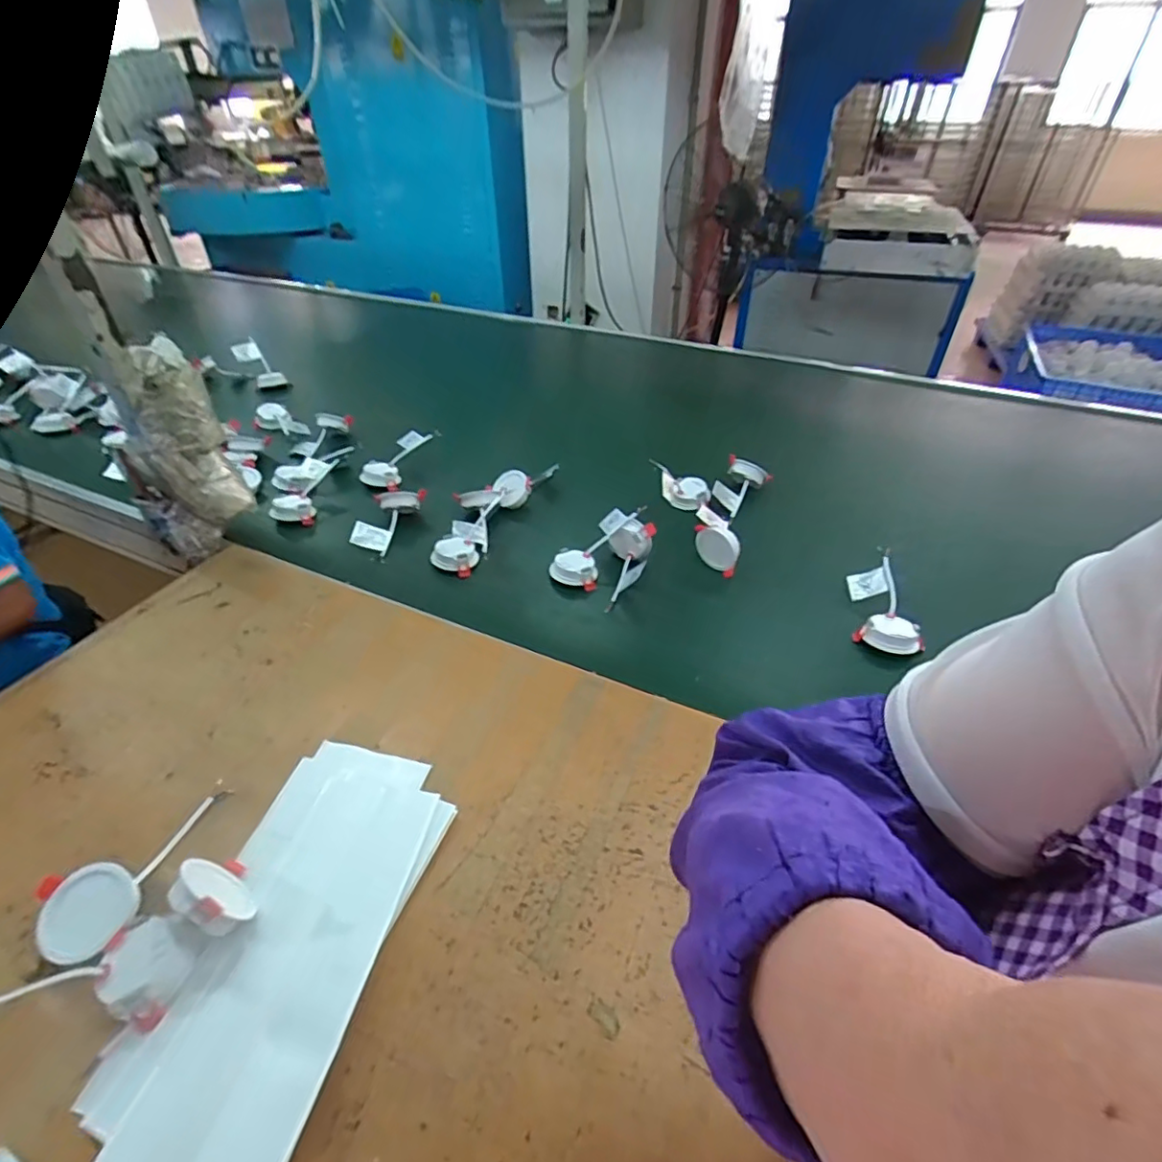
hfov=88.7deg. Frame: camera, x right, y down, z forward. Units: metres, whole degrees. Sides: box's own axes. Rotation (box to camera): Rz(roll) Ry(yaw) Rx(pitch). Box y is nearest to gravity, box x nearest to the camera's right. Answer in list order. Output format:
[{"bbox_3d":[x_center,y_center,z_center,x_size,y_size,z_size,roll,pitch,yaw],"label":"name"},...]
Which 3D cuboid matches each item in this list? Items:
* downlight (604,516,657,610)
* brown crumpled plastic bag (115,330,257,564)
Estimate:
[{"bbox_3d":[0.078,-0.026,0.910,0.074,0.079,0.130,2,41,-1],"label":"downlight"},{"bbox_3d":[-0.586,-0.170,0.882,0.068,0.315,0.133,17,43,19],"label":"brown crumpled plastic bag"}]

